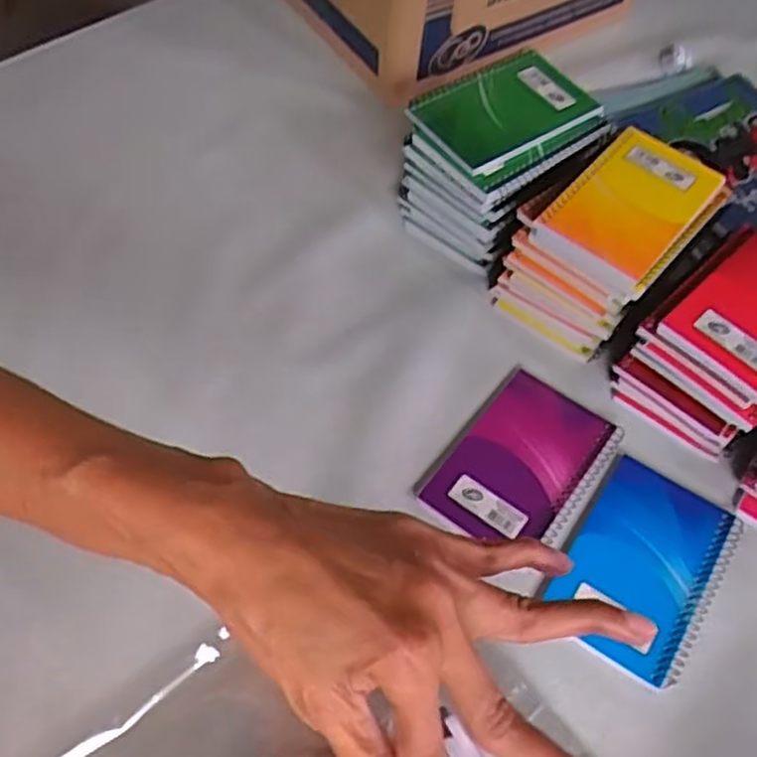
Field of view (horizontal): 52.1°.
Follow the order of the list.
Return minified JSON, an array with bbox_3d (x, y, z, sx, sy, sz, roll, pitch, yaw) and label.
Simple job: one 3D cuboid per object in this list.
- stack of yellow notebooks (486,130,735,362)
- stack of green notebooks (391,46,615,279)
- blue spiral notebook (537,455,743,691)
[{"bbox_3d":[0.171,-0.107,0.580,0.108,0.079,0.151,37,62,18],"label":"stack of yellow notebooks"},{"bbox_3d":[0.094,-0.175,0.620,0.146,0.088,0.111,-38,68,-24],"label":"stack of green notebooks"},{"bbox_3d":[0.167,0.117,0.489,0.088,0.008,0.134,32,61,15],"label":"blue spiral notebook"}]

